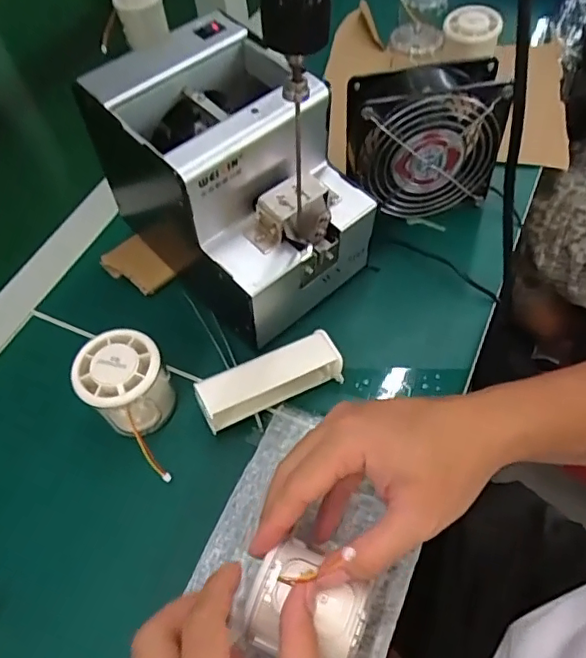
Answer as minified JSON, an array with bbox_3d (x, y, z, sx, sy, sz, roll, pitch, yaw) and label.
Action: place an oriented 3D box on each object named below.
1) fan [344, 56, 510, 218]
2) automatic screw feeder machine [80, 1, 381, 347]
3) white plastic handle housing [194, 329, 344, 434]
[{"bbox_3d":[0.106,-0.154,0.461,0.119,0.115,0.049,-6,56,0],"label":"fan"},{"bbox_3d":[-0.041,-0.107,0.428,0.174,0.167,0.132,37,66,25],"label":"automatic screw feeder machine"},{"bbox_3d":[-0.016,0.038,0.401,0.102,0.037,0.033,-21,57,-10],"label":"white plastic handle housing"}]

